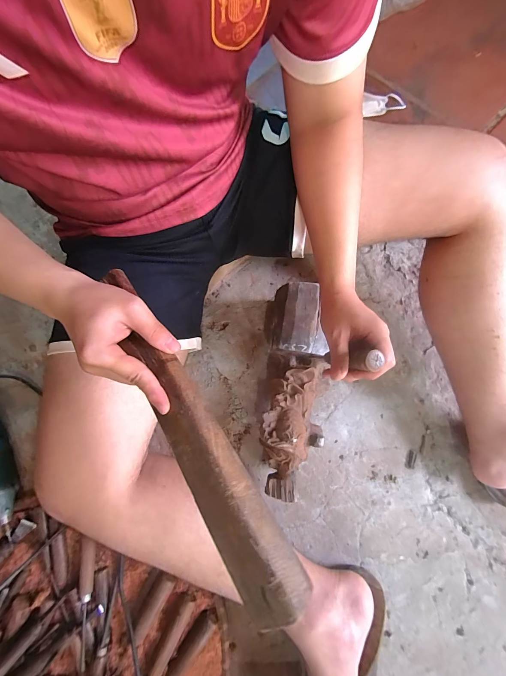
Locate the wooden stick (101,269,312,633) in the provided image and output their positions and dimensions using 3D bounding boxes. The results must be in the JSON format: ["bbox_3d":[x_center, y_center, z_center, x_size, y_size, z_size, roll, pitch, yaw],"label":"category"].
[{"bbox_3d":[-0.066,0.069,0.257,0.051,0.024,0.339,-31,71,-7],"label":"wooden stick"}]

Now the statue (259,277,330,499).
[{"bbox_3d":[0.073,0.085,0.480,0.093,0.069,0.346,7,88,3],"label":"statue"}]

